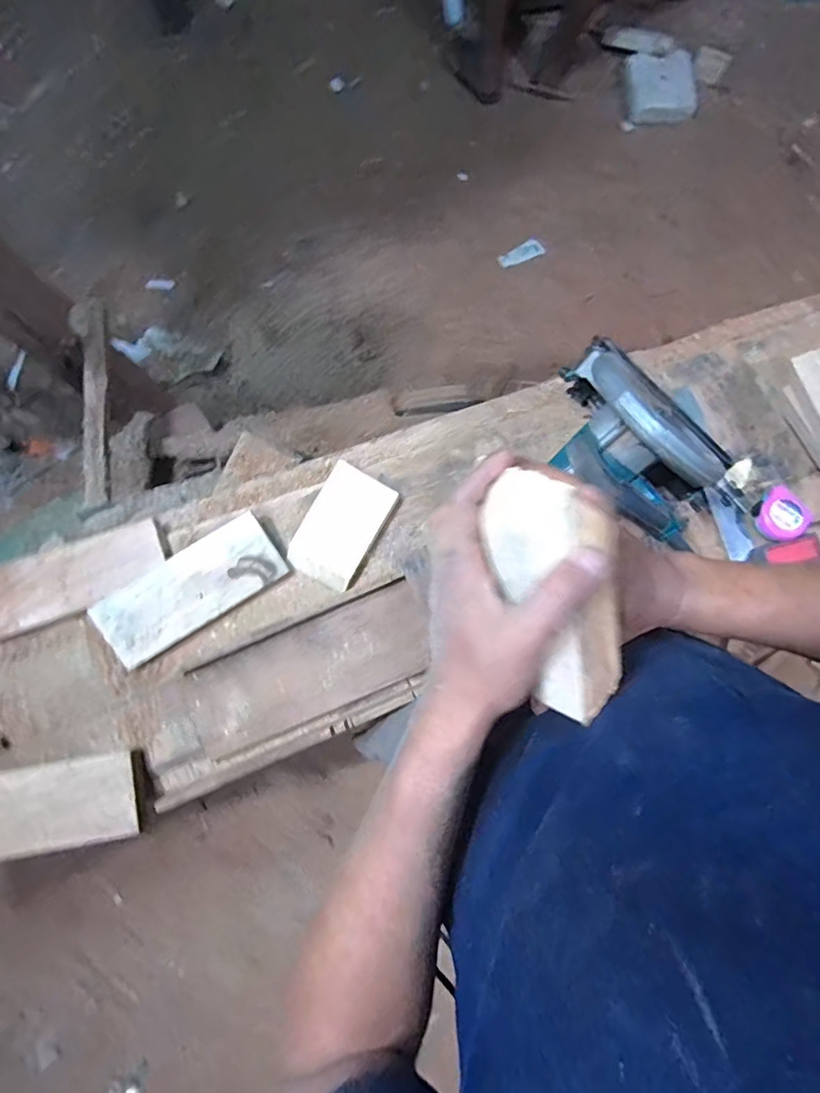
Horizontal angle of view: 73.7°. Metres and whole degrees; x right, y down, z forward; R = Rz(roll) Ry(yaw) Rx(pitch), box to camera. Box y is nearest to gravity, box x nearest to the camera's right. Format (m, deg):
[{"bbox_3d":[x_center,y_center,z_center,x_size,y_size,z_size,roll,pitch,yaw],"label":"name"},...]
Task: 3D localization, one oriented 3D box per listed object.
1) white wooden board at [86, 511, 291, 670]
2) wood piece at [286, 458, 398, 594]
[{"bbox_3d":[-0.326,0.065,0.810,0.278,0.016,0.109,-32,89,2],"label":"white wooden board"},{"bbox_3d":[-0.104,-0.031,0.828,0.113,0.033,0.174,30,80,7],"label":"wood piece"}]

